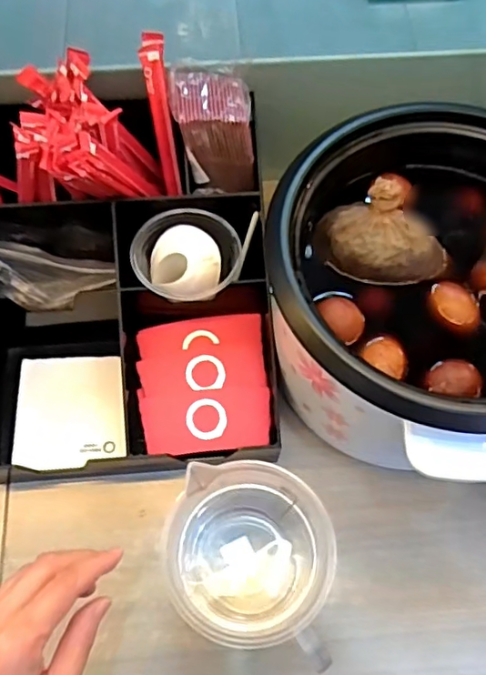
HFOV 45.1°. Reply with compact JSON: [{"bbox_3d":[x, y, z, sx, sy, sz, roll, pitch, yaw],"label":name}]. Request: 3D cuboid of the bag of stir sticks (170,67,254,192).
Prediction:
[{"bbox_3d":[-0.027,-0.194,0.546,0.071,0.084,0.077,-4,66,-2],"label":"bag of stir sticks"}]

